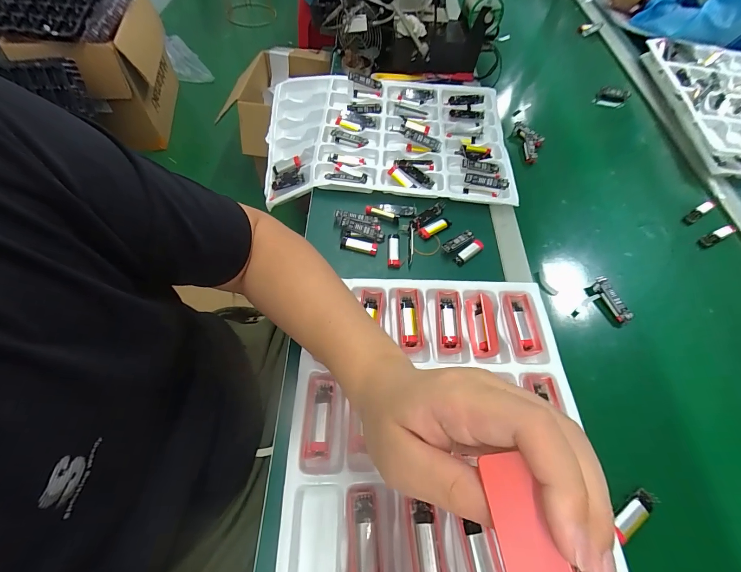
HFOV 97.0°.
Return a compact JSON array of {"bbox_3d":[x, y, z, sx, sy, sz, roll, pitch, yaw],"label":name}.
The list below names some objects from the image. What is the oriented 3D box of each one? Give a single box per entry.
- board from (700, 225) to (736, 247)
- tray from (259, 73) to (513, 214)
[{"bbox_3d":[0.600,-0.086,0.566,0.075,0.011,0.018,-23,64,-16],"label":"board"},{"bbox_3d":[0.024,-0.275,0.619,0.432,0.065,0.313,3,60,-2],"label":"tray"}]

